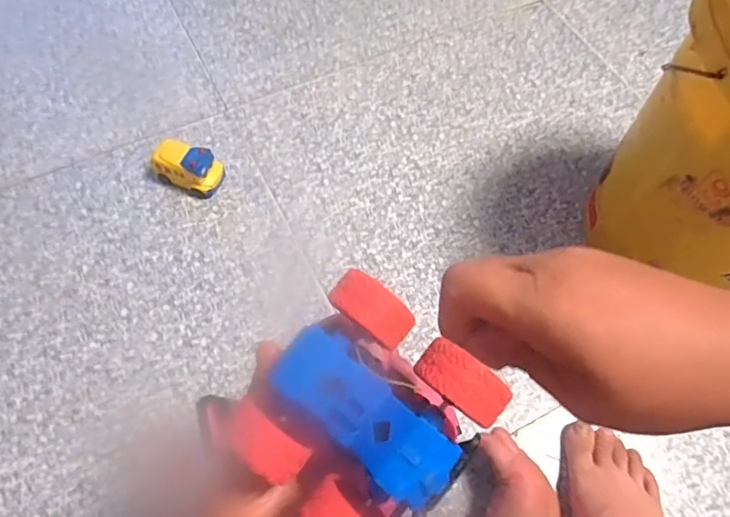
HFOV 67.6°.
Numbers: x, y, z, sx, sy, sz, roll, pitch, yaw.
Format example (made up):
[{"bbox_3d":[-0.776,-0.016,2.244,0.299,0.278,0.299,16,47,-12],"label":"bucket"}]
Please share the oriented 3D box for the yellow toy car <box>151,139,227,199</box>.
[{"bbox_3d":[-0.247,-0.130,0.759,0.088,0.054,0.056,22,63,10],"label":"yellow toy car"}]

